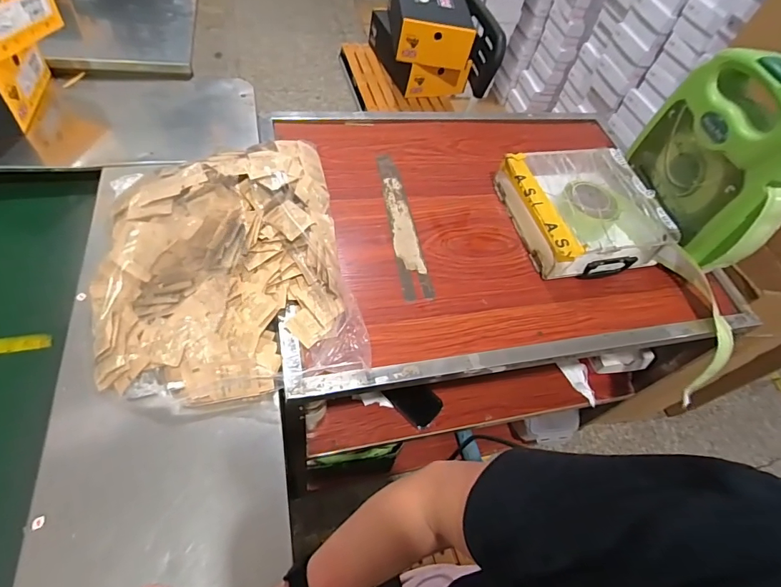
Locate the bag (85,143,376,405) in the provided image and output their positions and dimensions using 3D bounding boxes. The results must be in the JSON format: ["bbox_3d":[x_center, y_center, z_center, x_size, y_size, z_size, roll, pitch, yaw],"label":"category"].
[{"bbox_3d":[-0.237,-0.046,0.616,0.334,0.103,0.392,-8,59,-16],"label":"bag"}]

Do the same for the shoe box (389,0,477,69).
[{"bbox_3d":[0.112,-0.789,1.233,0.225,0.125,0.288,3,56,-9],"label":"shoe box"}]

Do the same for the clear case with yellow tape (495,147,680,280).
[{"bbox_3d":[0.349,-0.153,0.783,0.239,0.073,0.245,-7,58,-15],"label":"clear case with yellow tape"}]

